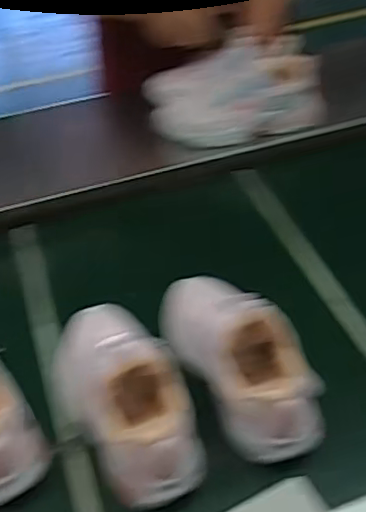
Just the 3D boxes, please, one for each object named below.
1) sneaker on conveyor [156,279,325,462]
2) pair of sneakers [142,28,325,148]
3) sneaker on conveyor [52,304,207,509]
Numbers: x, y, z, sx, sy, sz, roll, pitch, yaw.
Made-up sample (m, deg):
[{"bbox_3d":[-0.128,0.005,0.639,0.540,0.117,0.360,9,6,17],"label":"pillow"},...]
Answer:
[{"bbox_3d":[0.047,0.077,0.582,0.084,0.107,0.214,-23,47,-21],"label":"sneaker on conveyor"},{"bbox_3d":[0.075,-0.234,0.886,0.221,0.094,0.117,-15,45,-14],"label":"pair of sneakers"},{"bbox_3d":[-0.058,0.112,0.562,0.093,0.108,0.211,-19,46,-18],"label":"sneaker on conveyor"}]

